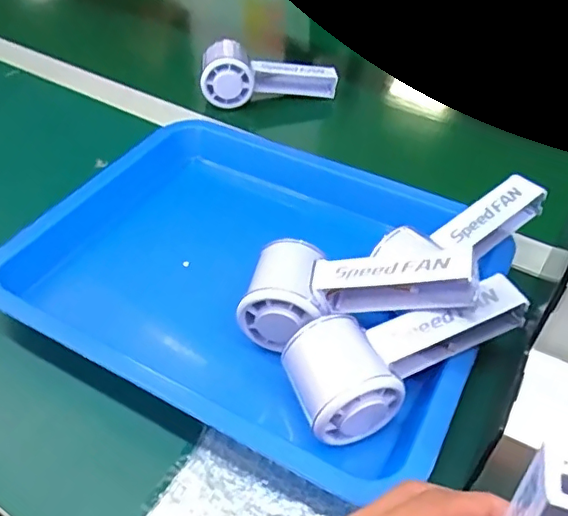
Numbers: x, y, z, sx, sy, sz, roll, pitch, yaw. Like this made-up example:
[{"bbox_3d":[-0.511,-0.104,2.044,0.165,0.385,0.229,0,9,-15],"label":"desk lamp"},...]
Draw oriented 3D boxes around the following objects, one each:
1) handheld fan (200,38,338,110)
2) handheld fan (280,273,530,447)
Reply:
[{"bbox_3d":[-0.015,-0.213,0.648,0.150,0.053,0.076,-1,45,-2],"label":"handheld fan"},{"bbox_3d":[0.077,0.063,0.349,0.150,0.054,0.062,-12,46,-13],"label":"handheld fan"}]

